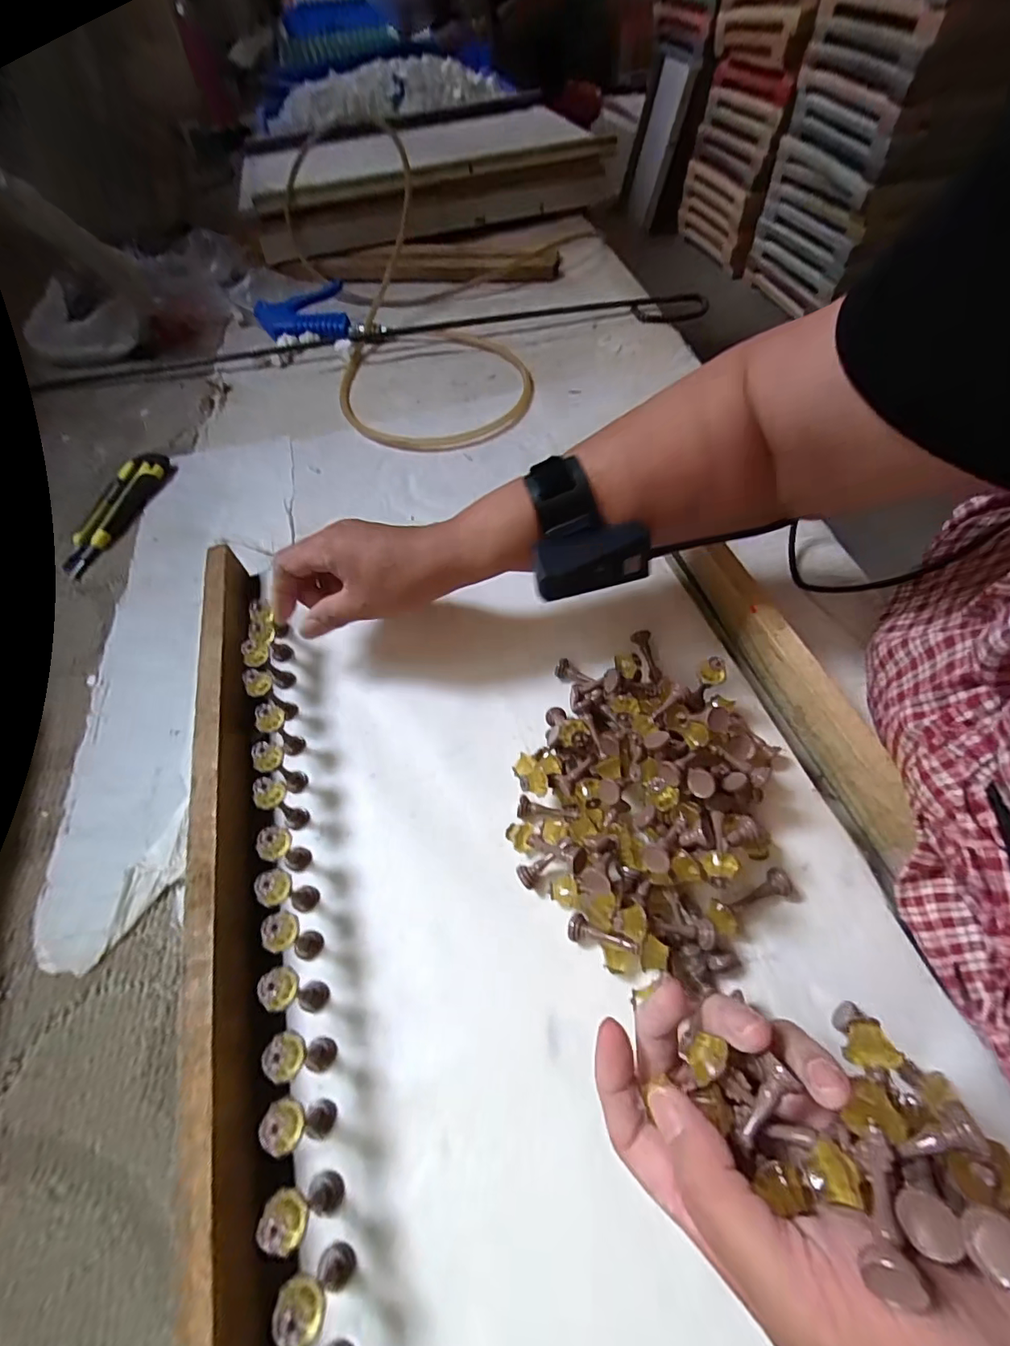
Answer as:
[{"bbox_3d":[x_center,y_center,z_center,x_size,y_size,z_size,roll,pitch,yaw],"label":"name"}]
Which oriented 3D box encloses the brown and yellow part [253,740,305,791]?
[{"bbox_3d":[-0.148,0.063,0.337,0.016,0.056,0.013,-36,60,-22],"label":"brown and yellow part"}]

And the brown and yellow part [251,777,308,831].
[{"bbox_3d":[-0.141,0.083,0.324,0.014,0.054,0.017,32,61,23],"label":"brown and yellow part"}]

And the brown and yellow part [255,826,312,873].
[{"bbox_3d":[-0.133,0.107,0.309,0.019,0.052,0.018,-1,54,1],"label":"brown and yellow part"}]

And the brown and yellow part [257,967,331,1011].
[{"bbox_3d":[-0.109,0.166,0.268,0.016,0.054,0.018,6,54,6],"label":"brown and yellow part"}]

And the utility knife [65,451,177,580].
[{"bbox_3d":[-0.404,-0.173,0.538,0.040,0.019,0.170,2,57,6],"label":"utility knife"}]

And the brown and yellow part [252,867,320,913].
[{"bbox_3d":[-0.126,0.126,0.294,0.017,0.054,0.018,-1,54,1],"label":"brown and yellow part"}]

